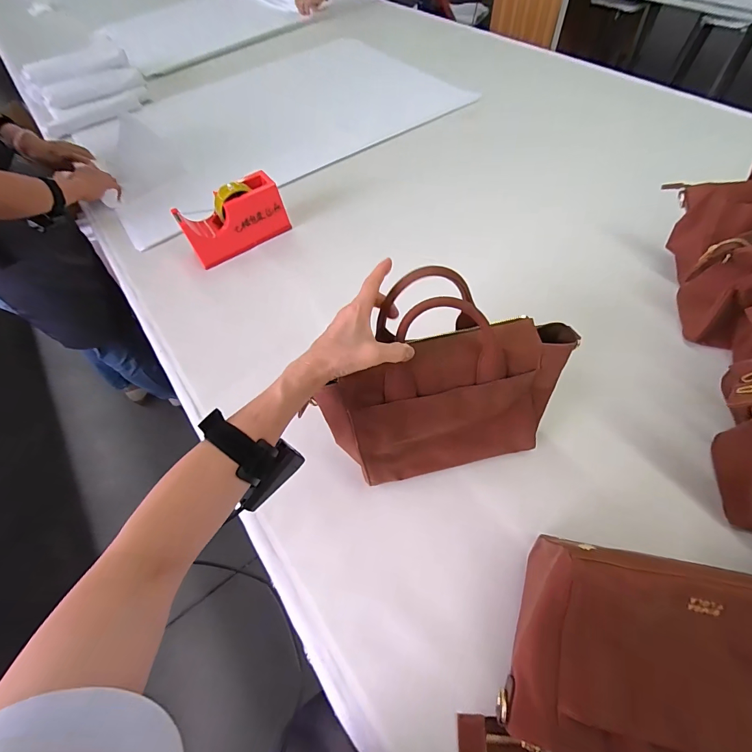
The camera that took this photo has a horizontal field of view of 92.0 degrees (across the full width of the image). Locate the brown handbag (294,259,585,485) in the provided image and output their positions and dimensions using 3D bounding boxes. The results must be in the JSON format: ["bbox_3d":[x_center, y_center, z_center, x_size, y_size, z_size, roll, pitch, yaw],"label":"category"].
[{"bbox_3d":[0.082,0.006,0.446,0.287,0.203,0.153,-13,60,-3],"label":"brown handbag"}]

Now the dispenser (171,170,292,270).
[{"bbox_3d":[-0.290,-0.323,0.752,0.210,0.095,0.088,-32,62,-14],"label":"dispenser"}]

